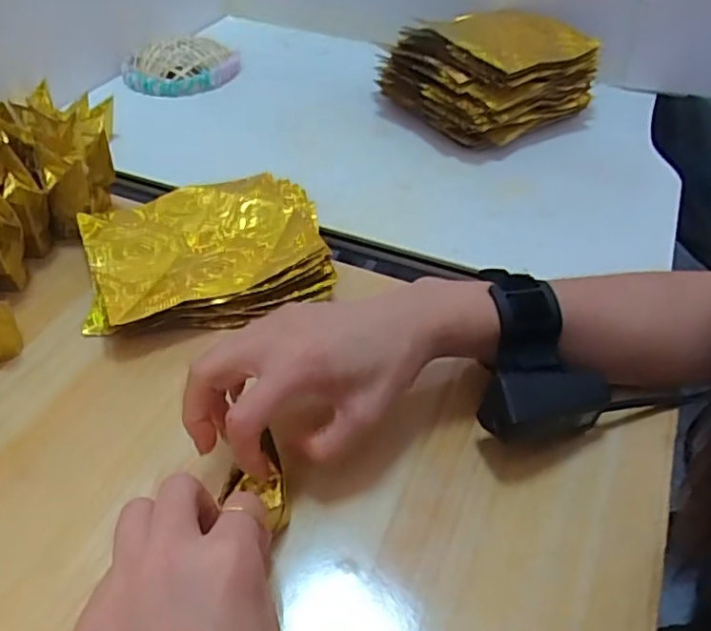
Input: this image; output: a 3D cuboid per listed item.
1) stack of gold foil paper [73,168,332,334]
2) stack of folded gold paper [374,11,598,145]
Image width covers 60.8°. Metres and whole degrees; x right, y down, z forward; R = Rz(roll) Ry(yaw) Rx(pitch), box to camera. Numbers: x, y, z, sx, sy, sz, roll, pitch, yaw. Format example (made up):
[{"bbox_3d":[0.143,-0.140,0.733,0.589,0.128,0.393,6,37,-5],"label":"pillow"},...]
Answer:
[{"bbox_3d":[-0.108,-0.048,0.450,0.175,0.036,0.145,-13,46,-12],"label":"stack of gold foil paper"},{"bbox_3d":[0.140,-0.243,0.612,0.191,0.084,0.164,-21,48,-19],"label":"stack of folded gold paper"}]

